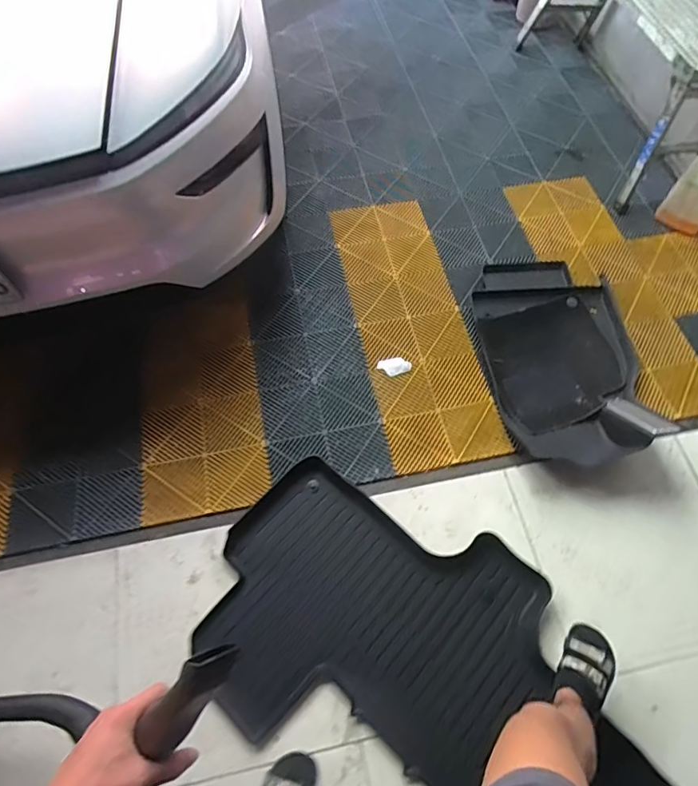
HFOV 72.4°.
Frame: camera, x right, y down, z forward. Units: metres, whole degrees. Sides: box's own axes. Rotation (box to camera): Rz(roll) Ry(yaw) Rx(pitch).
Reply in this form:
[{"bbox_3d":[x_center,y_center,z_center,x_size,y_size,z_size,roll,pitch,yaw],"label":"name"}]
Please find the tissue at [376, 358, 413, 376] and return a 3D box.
[{"bbox_3d":[0.162,-0.096,1.696,0.115,0.011,0.071,-13,65,-5],"label":"tissue"}]

